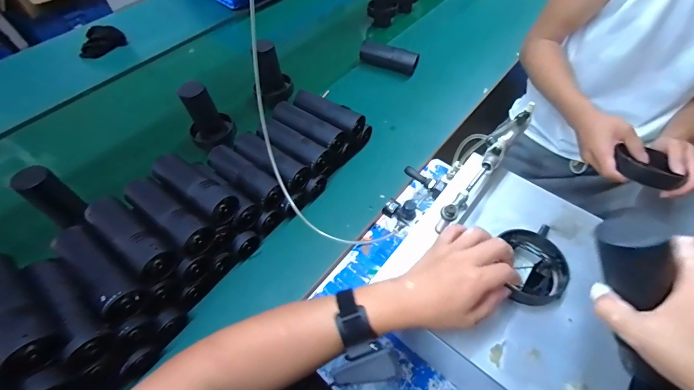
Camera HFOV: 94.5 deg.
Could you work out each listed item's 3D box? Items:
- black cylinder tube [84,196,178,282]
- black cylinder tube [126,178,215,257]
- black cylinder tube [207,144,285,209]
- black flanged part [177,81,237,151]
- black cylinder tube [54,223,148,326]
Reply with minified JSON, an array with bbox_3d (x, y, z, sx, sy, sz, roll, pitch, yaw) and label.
[{"bbox_3d":[-0.318,0.072,0.480,0.127,0.048,0.054,33,63,21],"label":"black cylinder tube"},{"bbox_3d":[-0.288,0.030,0.509,0.158,0.055,0.054,32,62,20],"label":"black cylinder tube"},{"bbox_3d":[-0.197,-0.036,0.606,0.164,0.050,0.050,30,62,19],"label":"black cylinder tube"},{"bbox_3d":[-0.304,-0.173,0.682,0.093,0.158,0.082,-26,60,-16],"label":"black flanged part"},{"bbox_3d":[-0.355,0.104,0.455,0.165,0.044,0.052,34,63,21],"label":"black cylinder tube"}]

